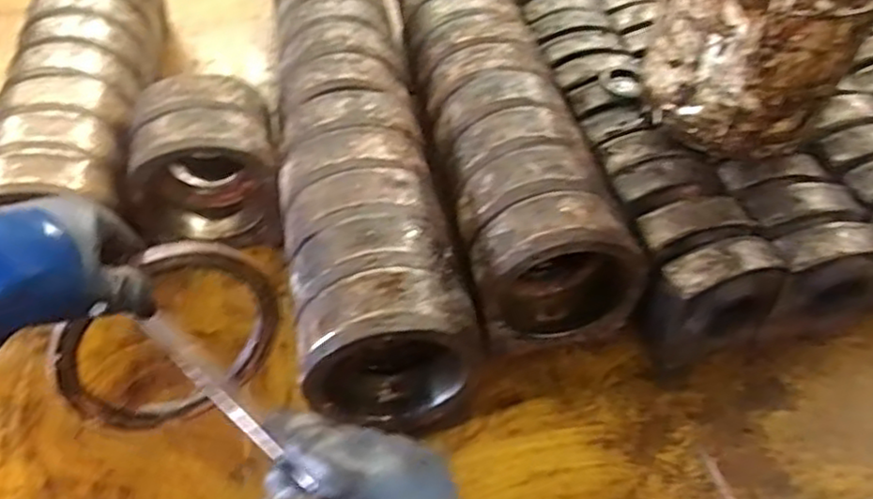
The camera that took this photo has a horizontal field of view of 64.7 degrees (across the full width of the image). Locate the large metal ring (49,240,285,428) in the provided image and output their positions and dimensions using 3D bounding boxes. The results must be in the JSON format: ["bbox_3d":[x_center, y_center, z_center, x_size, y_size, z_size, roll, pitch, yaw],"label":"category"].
[{"bbox_3d":[-0.192,0.068,0.512,0.158,0.150,0.016,-45,49,-7],"label":"large metal ring"}]

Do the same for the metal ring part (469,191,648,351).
[{"bbox_3d":[0.169,0.039,1.011,0.232,0.261,0.112,-5,50,-6],"label":"metal ring part"}]

